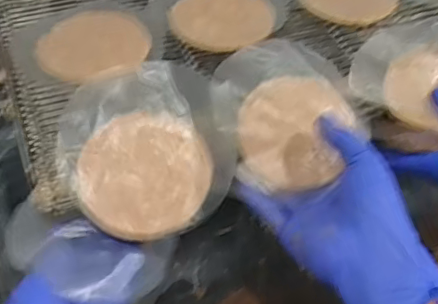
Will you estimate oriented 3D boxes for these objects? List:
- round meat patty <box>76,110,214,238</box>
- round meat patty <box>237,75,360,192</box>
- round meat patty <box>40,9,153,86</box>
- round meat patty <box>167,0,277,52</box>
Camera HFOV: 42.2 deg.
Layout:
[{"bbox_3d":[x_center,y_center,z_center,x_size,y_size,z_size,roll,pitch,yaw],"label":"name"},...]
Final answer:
[{"bbox_3d":[-0.049,0.013,0.381,0.086,0.006,0.079,3,73,-9],"label":"round meat patty"},{"bbox_3d":[0.053,-0.018,0.410,0.076,0.006,0.089,31,71,-5],"label":"round meat patty"},{"bbox_3d":[-0.100,-0.088,0.461,0.084,0.004,0.086,1,49,-1],"label":"round meat patty"},{"bbox_3d":[0.004,-0.117,0.488,0.084,0.006,0.084,1,49,-1],"label":"round meat patty"}]

